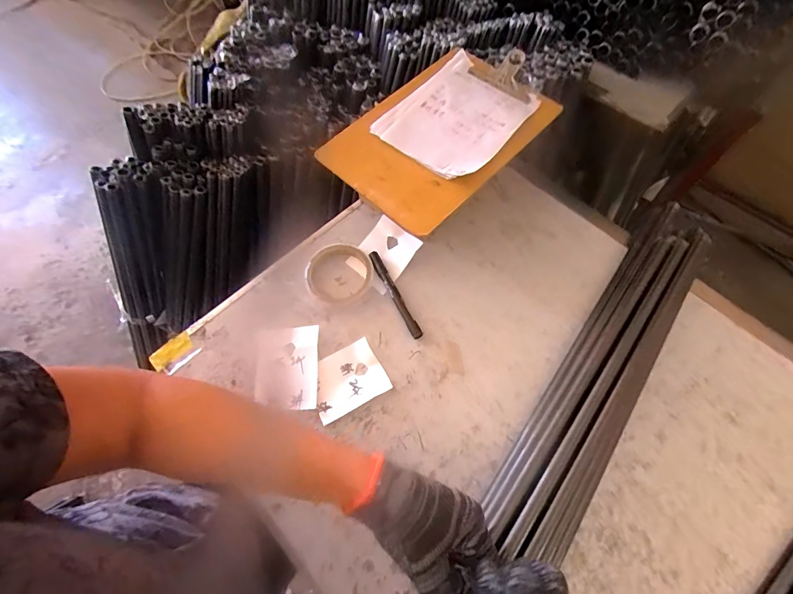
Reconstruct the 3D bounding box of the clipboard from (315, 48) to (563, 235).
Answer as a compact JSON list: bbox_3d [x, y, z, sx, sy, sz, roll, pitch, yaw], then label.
[{"bbox_3d":[0.059,-0.219,0.508,0.189,0.027,0.282,41,74,17],"label":"clipboard"}]

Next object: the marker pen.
[{"bbox_3d":[-0.003,-0.004,0.527,0.015,0.014,0.138,-26,68,-9],"label":"marker pen"}]

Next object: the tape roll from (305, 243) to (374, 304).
[{"bbox_3d":[-0.080,-0.036,0.537,0.090,0.025,0.091,-1,67,2],"label":"tape roll"}]

